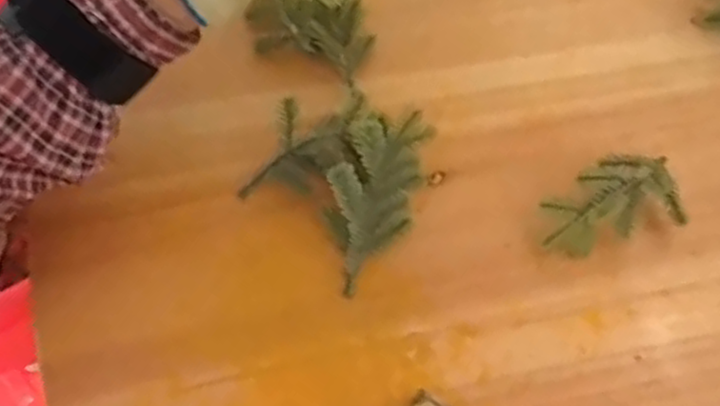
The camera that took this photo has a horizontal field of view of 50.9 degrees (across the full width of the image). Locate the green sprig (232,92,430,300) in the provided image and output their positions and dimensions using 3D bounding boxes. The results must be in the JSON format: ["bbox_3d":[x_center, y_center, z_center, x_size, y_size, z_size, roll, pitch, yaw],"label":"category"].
[{"bbox_3d":[-0.009,-0.014,0.363,0.076,0.033,0.080,30,61,15],"label":"green sprig"}]

